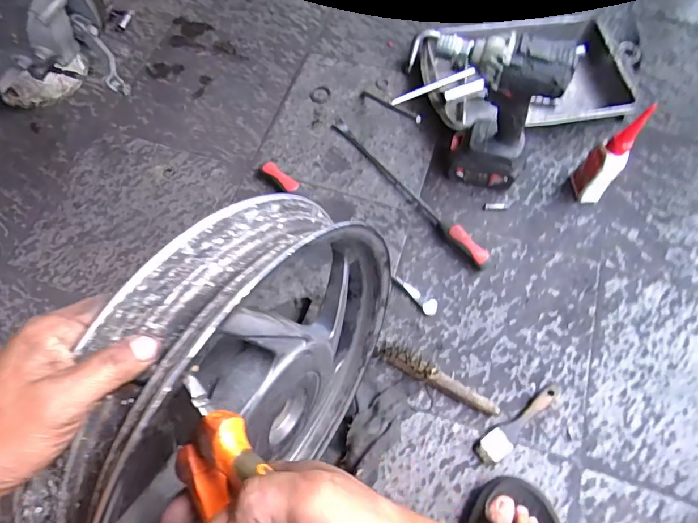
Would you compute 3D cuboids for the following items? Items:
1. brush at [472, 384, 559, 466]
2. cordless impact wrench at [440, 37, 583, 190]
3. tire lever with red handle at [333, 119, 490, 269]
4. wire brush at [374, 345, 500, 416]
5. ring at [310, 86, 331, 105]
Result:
[{"bbox_3d":[0.228,0.217,0.588,0.142,0.014,0.032,-34,71,-13],"label":"brush"},{"bbox_3d":[0.195,-0.209,0.651,0.168,0.249,0.062,16,68,7],"label":"cordless impact wrench"},{"bbox_3d":[0.094,-0.128,0.731,0.026,0.028,0.363,-36,71,-14],"label":"tire lever with red handle"},{"bbox_3d":[0.121,0.159,0.607,0.178,0.034,0.026,24,69,10],"label":"wire brush"},{"bbox_3d":[-0.053,-0.316,0.835,0.038,0.004,0.046,8,67,4],"label":"ring"}]

